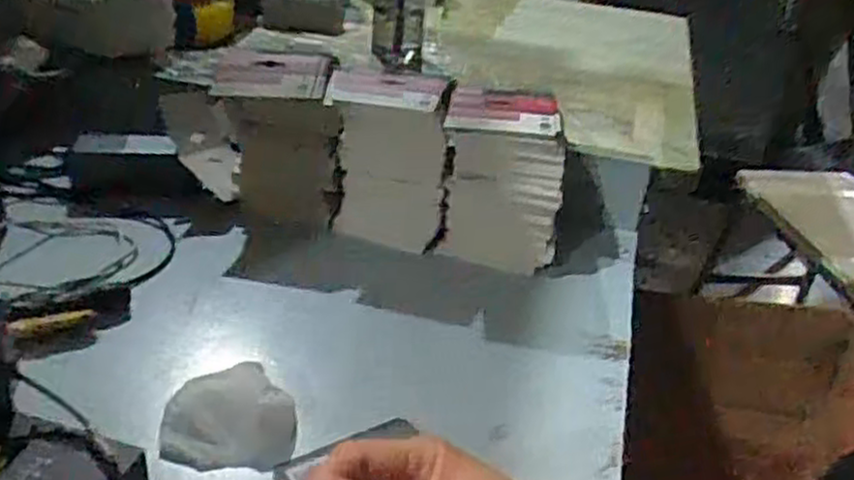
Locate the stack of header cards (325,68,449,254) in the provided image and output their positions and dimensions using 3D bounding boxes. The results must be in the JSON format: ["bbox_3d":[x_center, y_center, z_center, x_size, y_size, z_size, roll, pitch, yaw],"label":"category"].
[{"bbox_3d":[-0.043,-0.085,0.797,0.124,0.147,0.102,8,30,1],"label":"stack of header cards"}]

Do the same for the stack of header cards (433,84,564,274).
[{"bbox_3d":[0.072,-0.059,0.768,0.117,0.146,0.092,8,30,1],"label":"stack of header cards"}]

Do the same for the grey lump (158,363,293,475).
[{"bbox_3d":[-0.138,0.122,0.538,0.089,0.025,0.079,-2,32,-14],"label":"grey lump"}]

